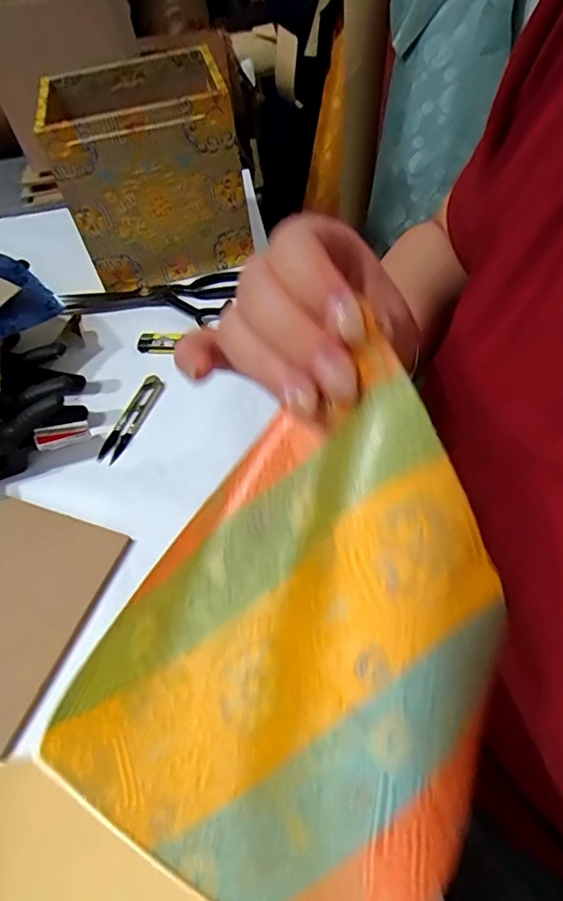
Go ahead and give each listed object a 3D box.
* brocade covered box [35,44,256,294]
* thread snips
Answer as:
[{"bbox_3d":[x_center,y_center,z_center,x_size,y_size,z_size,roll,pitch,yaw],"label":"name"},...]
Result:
[{"bbox_3d":[-0.145,-0.309,0.589,0.178,0.192,0.153,-16,53,-5],"label":"brocade covered box"},{"bbox_3d":[-0.143,-0.032,0.487,0.026,0.009,0.101,14,56,17],"label":"thread snips"}]

